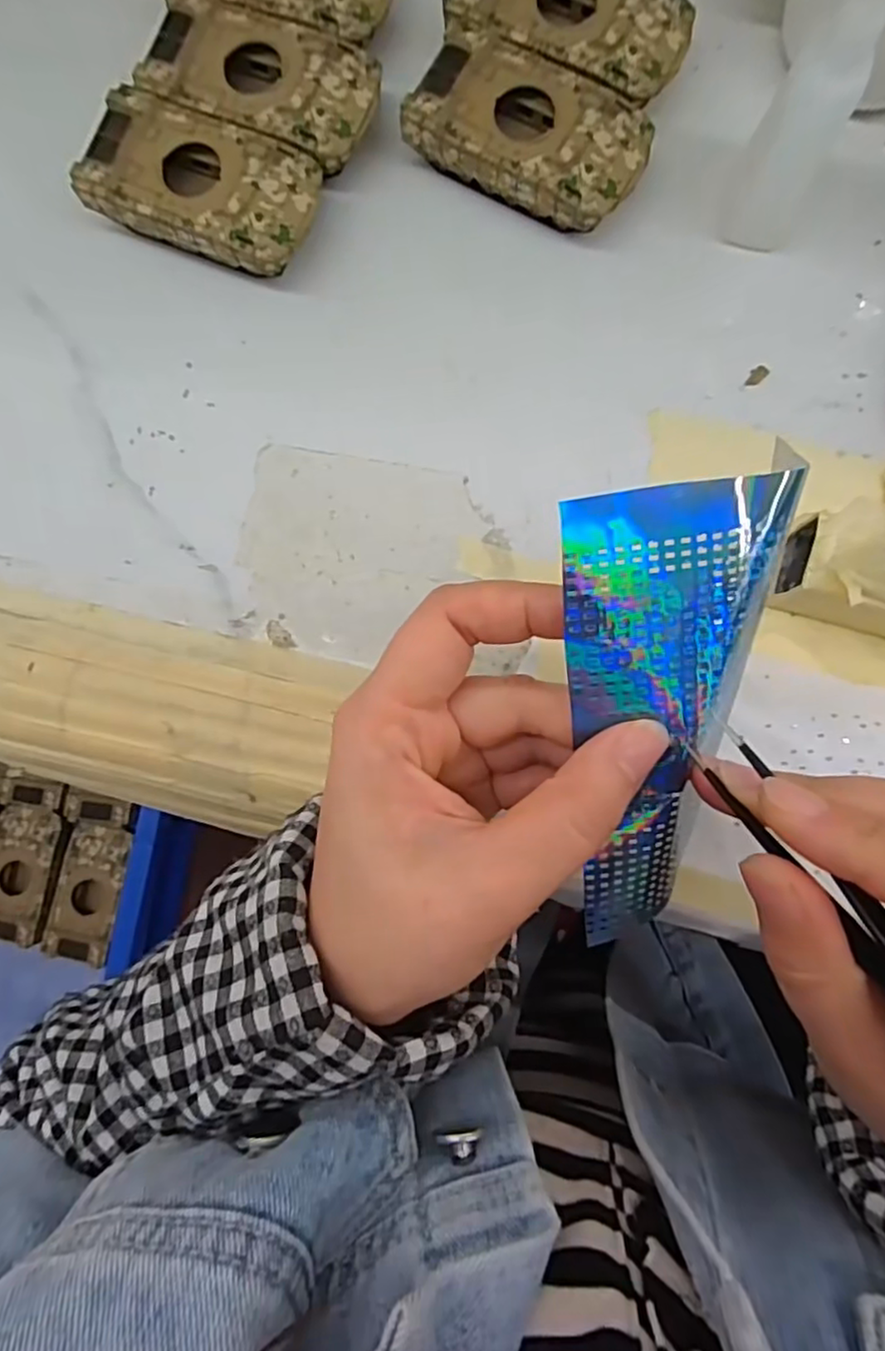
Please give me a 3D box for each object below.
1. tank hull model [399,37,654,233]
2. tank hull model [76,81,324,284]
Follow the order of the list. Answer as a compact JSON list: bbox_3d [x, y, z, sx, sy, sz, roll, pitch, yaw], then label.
[{"bbox_3d":[0.036,-0.222,0.276,0.095,0.024,0.055,25,86,5],"label":"tank hull model"},{"bbox_3d":[-0.100,-0.203,0.280,0.095,0.025,0.053,21,86,4],"label":"tank hull model"}]

